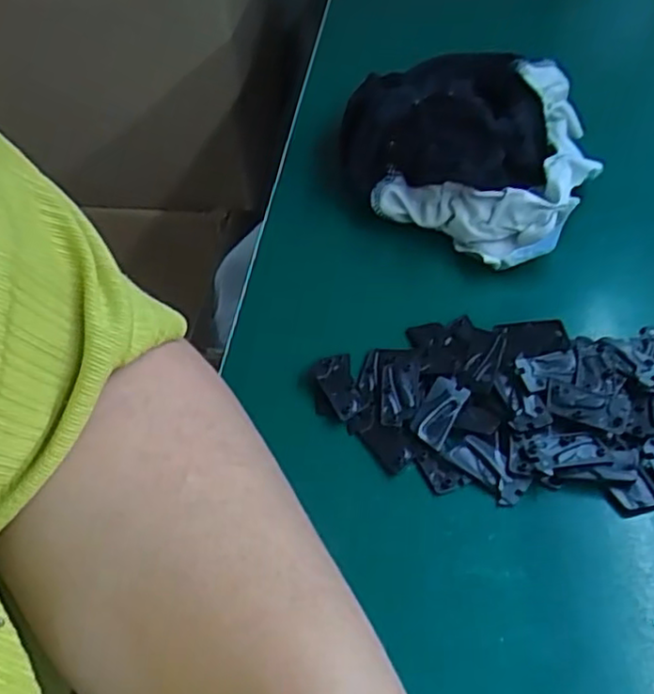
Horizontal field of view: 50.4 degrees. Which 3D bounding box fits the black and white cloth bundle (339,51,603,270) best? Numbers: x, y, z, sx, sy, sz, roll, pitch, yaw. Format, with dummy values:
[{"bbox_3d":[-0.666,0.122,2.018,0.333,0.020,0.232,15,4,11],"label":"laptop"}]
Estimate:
[{"bbox_3d":[0.076,-0.121,0.399,0.142,0.045,0.146,7,52,9],"label":"black and white cloth bundle"}]

